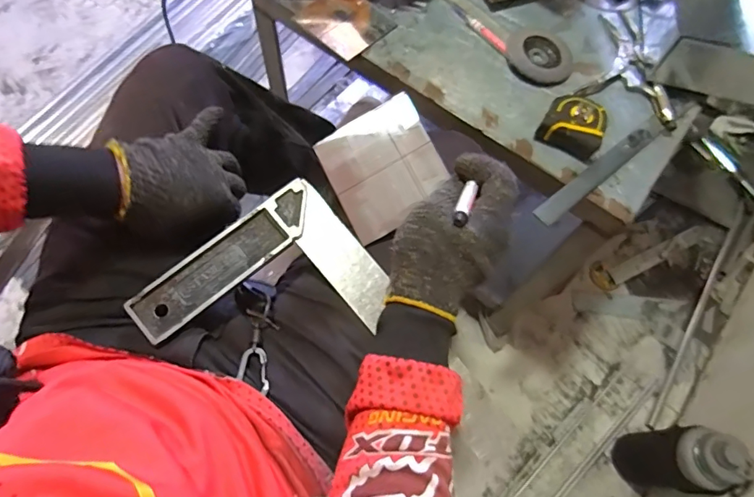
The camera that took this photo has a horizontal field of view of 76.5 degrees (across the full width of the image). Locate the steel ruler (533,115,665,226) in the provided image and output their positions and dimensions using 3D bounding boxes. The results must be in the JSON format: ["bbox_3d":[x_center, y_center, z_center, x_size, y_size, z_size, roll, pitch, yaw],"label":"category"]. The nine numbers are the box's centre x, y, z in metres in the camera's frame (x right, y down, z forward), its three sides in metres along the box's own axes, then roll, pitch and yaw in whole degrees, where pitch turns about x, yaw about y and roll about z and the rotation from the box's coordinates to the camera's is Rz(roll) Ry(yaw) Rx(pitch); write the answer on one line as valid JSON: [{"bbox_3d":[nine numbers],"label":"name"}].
[{"bbox_3d":[0.276,-0.098,0.583,0.227,0.007,0.025,-36,72,-18],"label":"steel ruler"}]

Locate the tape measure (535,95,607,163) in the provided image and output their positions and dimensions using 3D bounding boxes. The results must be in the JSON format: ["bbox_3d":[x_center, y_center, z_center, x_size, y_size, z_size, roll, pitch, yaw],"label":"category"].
[{"bbox_3d":[0.242,-0.151,0.587,0.072,0.034,0.063,28,68,10],"label":"tape measure"}]

